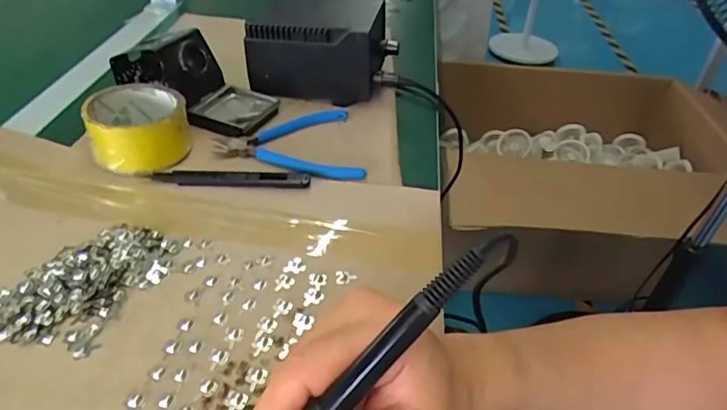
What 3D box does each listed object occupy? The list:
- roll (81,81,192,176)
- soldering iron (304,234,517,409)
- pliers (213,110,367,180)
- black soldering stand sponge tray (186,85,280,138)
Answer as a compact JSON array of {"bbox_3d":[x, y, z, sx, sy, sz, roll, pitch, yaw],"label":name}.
[{"bbox_3d":[-0.205,-0.073,0.472,0.082,0.044,0.086,-9,42,-17],"label":"roll"},{"bbox_3d":[-0.014,0.091,0.216,0.212,0.017,0.015,-49,54,4],"label":"soldering iron"},{"bbox_3d":[-0.073,-0.060,0.501,0.131,0.008,0.110,-4,41,-12],"label":"pliers"},{"bbox_3d":[-0.137,-0.102,0.537,0.074,0.010,0.081,20,42,16],"label":"black soldering stand sponge tray"}]

